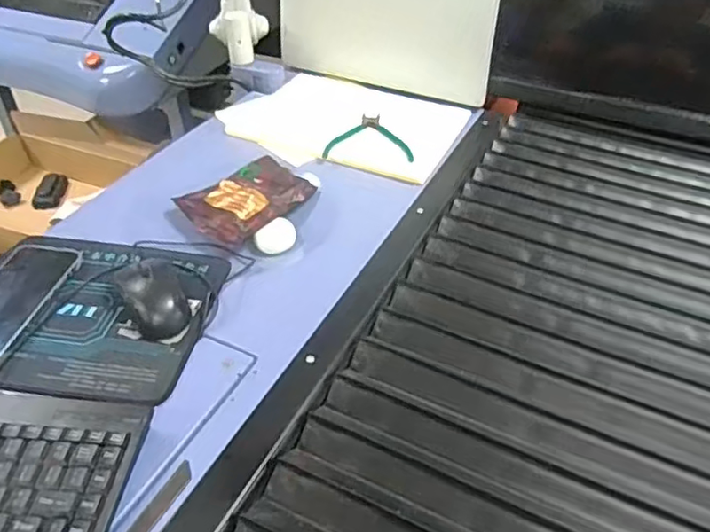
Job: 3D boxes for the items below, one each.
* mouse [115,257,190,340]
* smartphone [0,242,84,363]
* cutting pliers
[{"bbox_3d":[-0.200,0.027,0.591,0.057,0.036,0.101,-22,47,-26],"label":"mouse"},{"bbox_3d":[-0.347,0.032,0.597,0.080,0.015,0.156,9,41,6],"label":"smartphone"},{"bbox_3d":[0.023,-0.192,0.879,0.124,0.015,0.128,5,41,2],"label":"cutting pliers"}]

